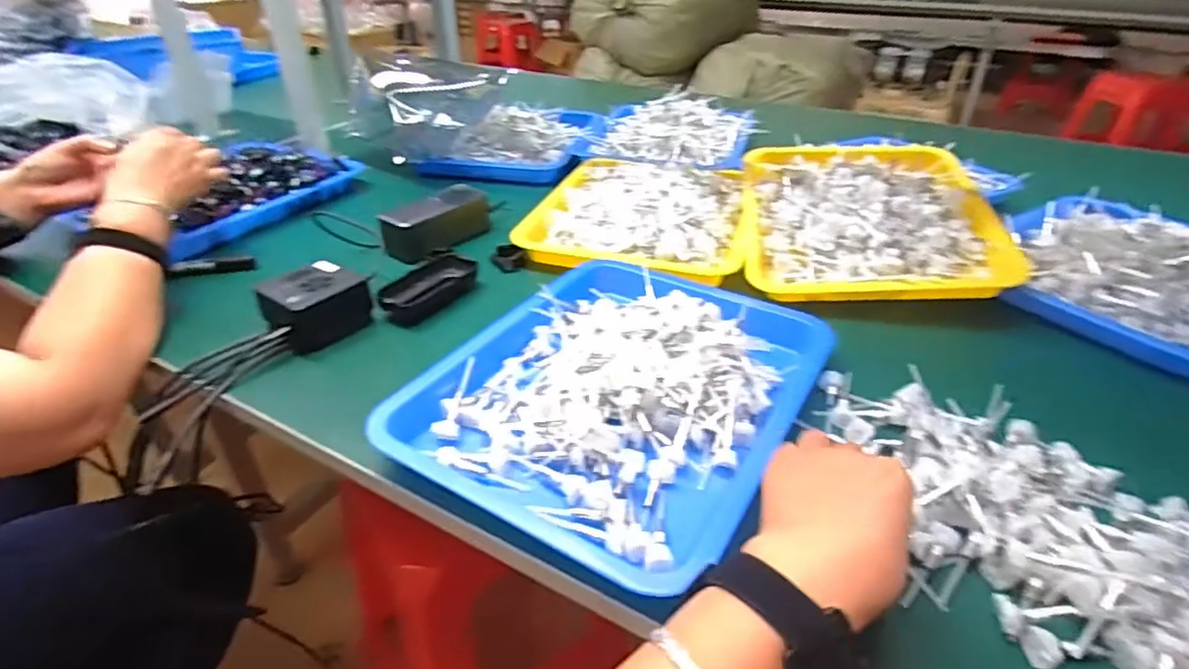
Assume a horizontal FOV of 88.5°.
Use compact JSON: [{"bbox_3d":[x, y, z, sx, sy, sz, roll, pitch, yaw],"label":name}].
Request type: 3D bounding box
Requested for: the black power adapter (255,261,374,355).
[{"bbox_3d":[-0.265,-0.028,0.583,0.062,0.051,0.085,27,43,33],"label":"black power adapter"}]

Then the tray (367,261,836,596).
[{"bbox_3d":[0.022,0.033,0.486,0.266,0.046,0.314,18,38,24],"label":"tray"}]

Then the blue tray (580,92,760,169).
[{"bbox_3d":[0.121,-0.340,0.993,0.256,0.065,0.240,10,36,13],"label":"blue tray"}]

